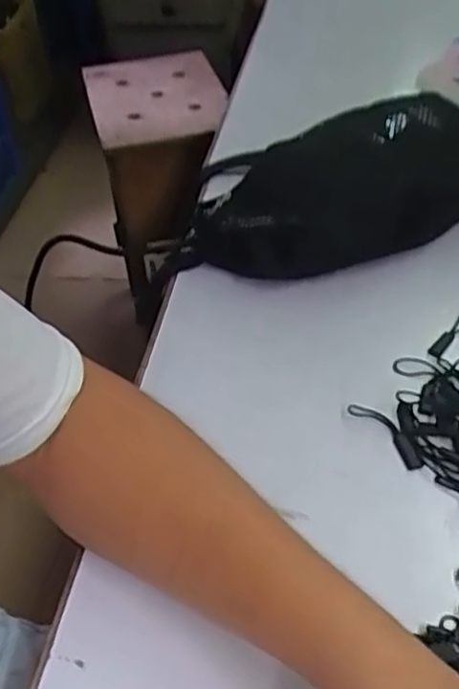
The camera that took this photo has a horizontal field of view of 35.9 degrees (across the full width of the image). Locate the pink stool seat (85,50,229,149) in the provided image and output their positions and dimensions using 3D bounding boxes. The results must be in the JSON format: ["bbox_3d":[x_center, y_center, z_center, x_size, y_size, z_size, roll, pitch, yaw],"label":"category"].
[{"bbox_3d":[-0.126,-0.436,1.252,0.242,0.033,0.322,-12,44,-8],"label":"pink stool seat"}]

